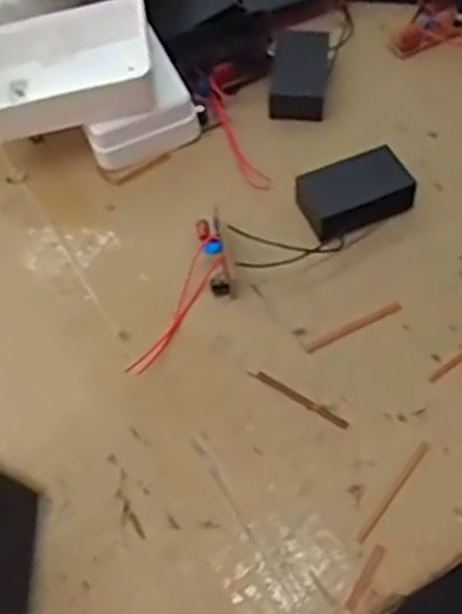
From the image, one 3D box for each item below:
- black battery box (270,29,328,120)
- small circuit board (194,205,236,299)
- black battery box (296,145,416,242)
[{"bbox_3d":[0.036,-0.121,0.414,0.027,0.016,0.048,4,58,7],"label":"black battery box"},{"bbox_3d":[-0.008,-0.026,0.361,0.012,0.010,0.045,-11,58,-2],"label":"small circuit board"},{"bbox_3d":[0.058,-0.054,0.372,0.048,0.018,0.032,-24,59,-10],"label":"black battery box"}]

